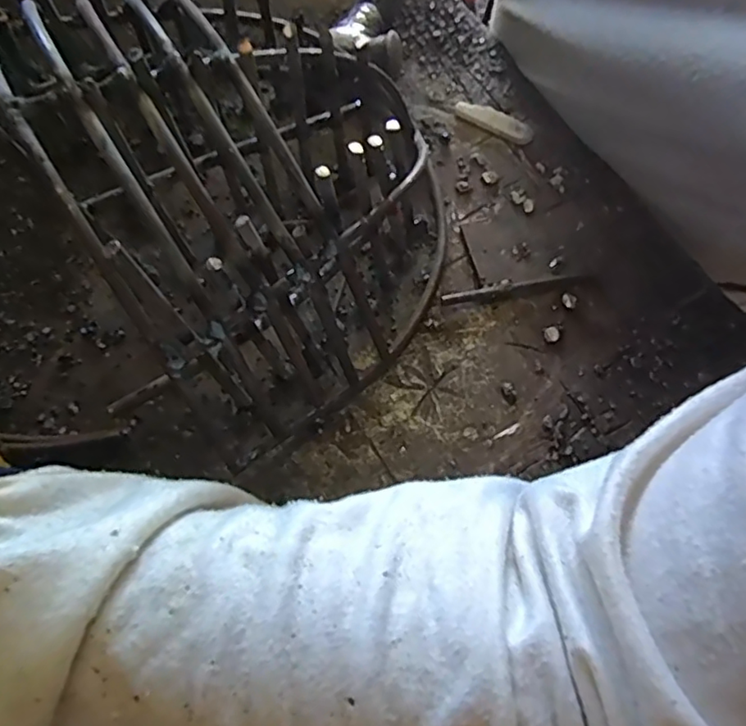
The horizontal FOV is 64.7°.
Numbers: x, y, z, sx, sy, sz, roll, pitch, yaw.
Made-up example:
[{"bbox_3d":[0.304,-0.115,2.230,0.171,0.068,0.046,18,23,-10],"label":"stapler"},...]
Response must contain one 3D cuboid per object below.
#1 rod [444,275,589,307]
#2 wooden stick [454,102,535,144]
[{"bbox_3d":[0.073,-0.039,0.306,0.077,0.005,0.005,-10,70,-8],"label":"rod"},{"bbox_3d":[0.071,-0.143,0.346,0.048,0.007,0.012,30,70,7],"label":"wooden stick"}]

